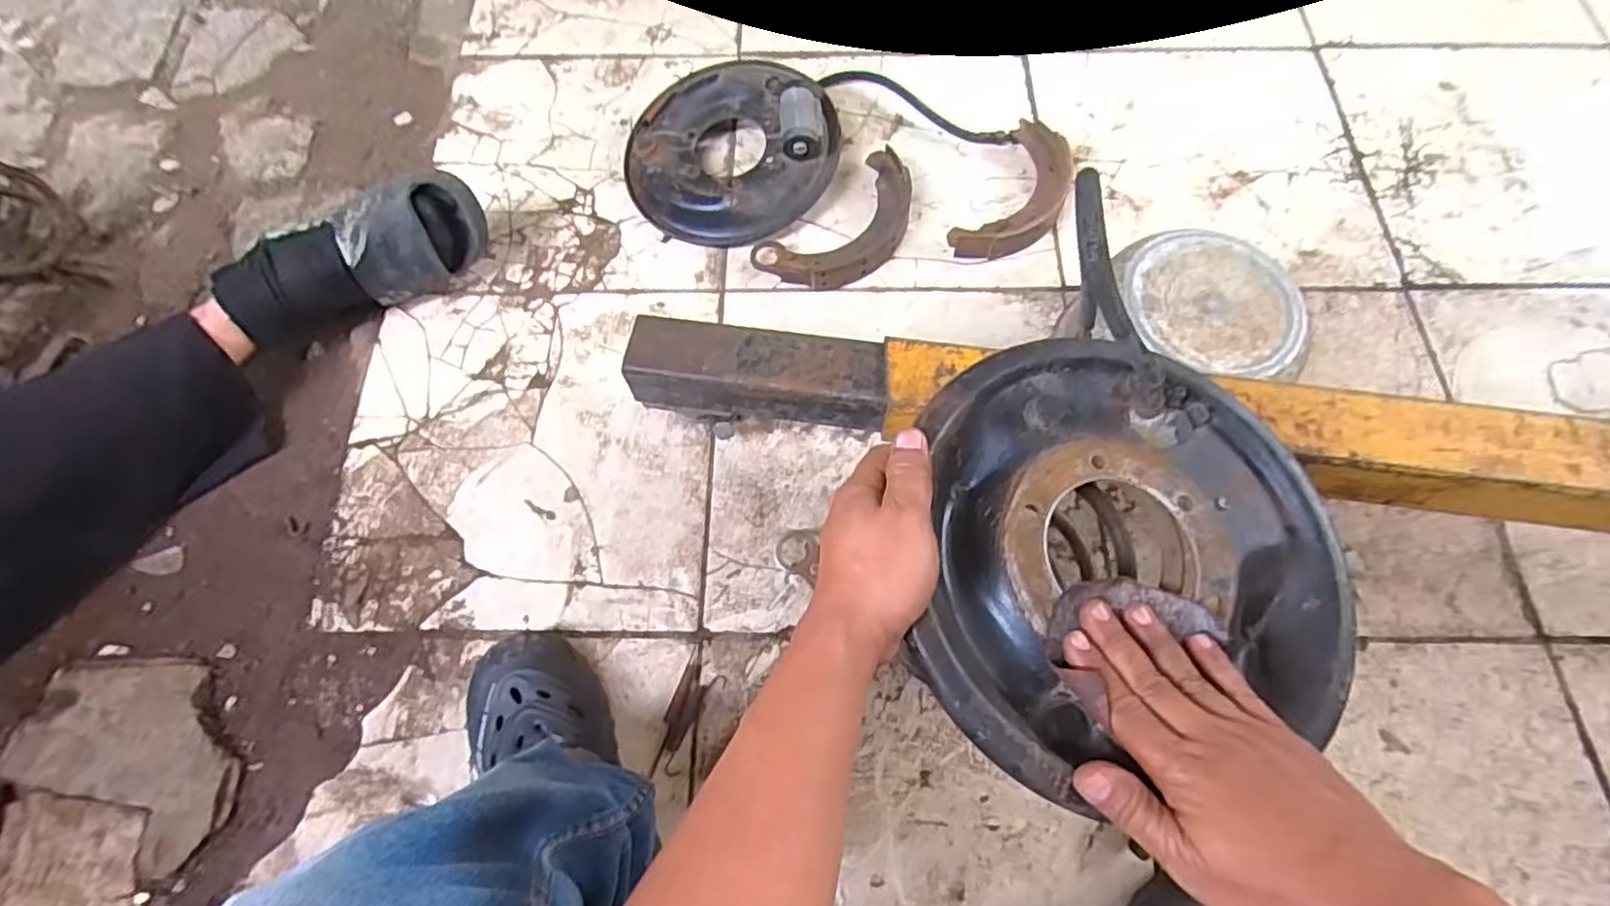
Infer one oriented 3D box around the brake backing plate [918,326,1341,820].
[{"bbox_3d":[0.178,0.047,0.407,0.256,0.058,0.234,-1,69,2],"label":"brake backing plate"}]

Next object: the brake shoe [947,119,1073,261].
[{"bbox_3d":[0.271,-0.319,0.885,0.099,0.034,0.226,30,73,12],"label":"brake shoe"}]

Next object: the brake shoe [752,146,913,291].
[{"bbox_3d":[0.052,-0.273,0.874,0.225,0.033,0.119,-41,73,-12],"label":"brake shoe"}]

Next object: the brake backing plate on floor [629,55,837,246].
[{"bbox_3d":[-0.095,-0.389,0.895,0.270,0.083,0.251,-1,69,2],"label":"brake backing plate on floor"}]

